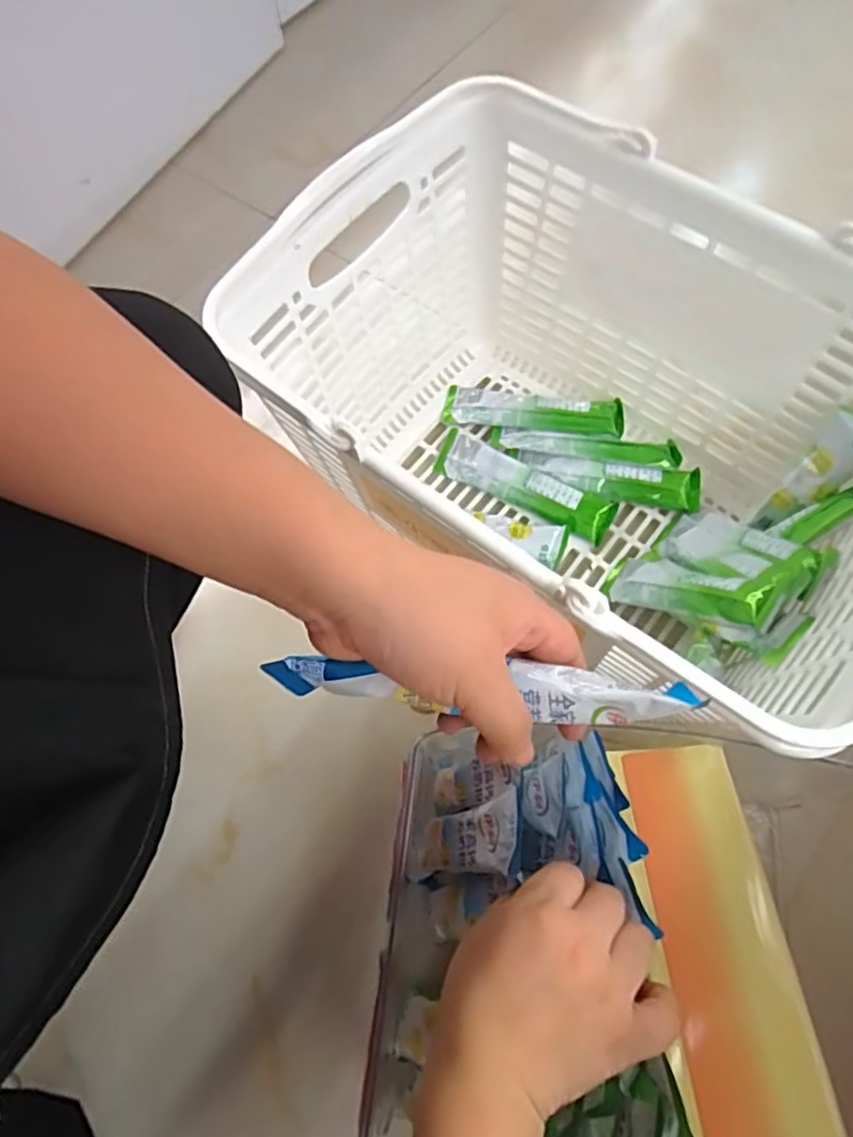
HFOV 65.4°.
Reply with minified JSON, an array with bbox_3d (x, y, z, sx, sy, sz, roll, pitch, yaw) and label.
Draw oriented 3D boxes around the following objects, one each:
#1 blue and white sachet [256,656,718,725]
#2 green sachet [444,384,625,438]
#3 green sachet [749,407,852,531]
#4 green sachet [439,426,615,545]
[{"bbox_3d":[0.016,0.046,0.258,0.161,0.023,0.020,2,69,11],"label":"blue and white sachet"},{"bbox_3d":[0.098,-0.146,0.623,0.164,0.019,0.039,10,70,6],"label":"green sachet"},{"bbox_3d":[0.288,-0.068,0.497,0.037,0.103,0.014,49,35,17],"label":"green sachet"},{"bbox_3d":[0.085,-0.076,0.588,0.163,0.021,0.043,27,71,13],"label":"green sachet"}]

